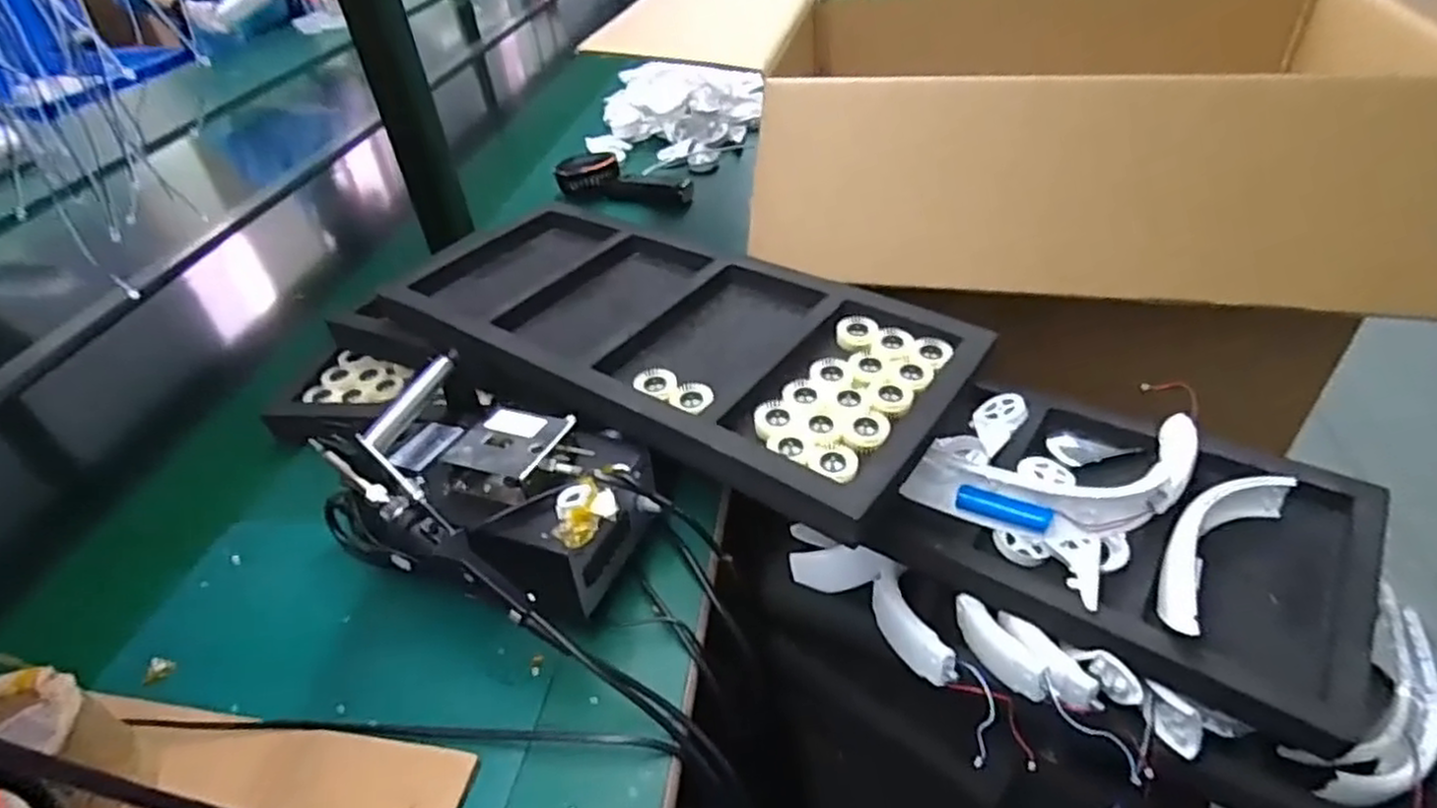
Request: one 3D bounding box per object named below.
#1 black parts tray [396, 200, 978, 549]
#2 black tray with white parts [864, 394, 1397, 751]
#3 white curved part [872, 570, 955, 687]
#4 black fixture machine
[{"bbox_3d":[-0.046,-0.063,0.618,0.489,0.036,0.233,24,48,30],"label":"black parts tray"},{"bbox_3d":[0.306,0.084,0.560,0.316,0.069,0.206,23,48,30],"label":"black tray with white parts"},{"bbox_3d":[0.142,0.169,0.549,0.023,0.032,0.089,-19,42,-15],"label":"white curved part"},{"bbox_3d":[-0.151,0.066,0.509,0.187,0.112,0.150,12,43,20],"label":"black fixture machine"}]

